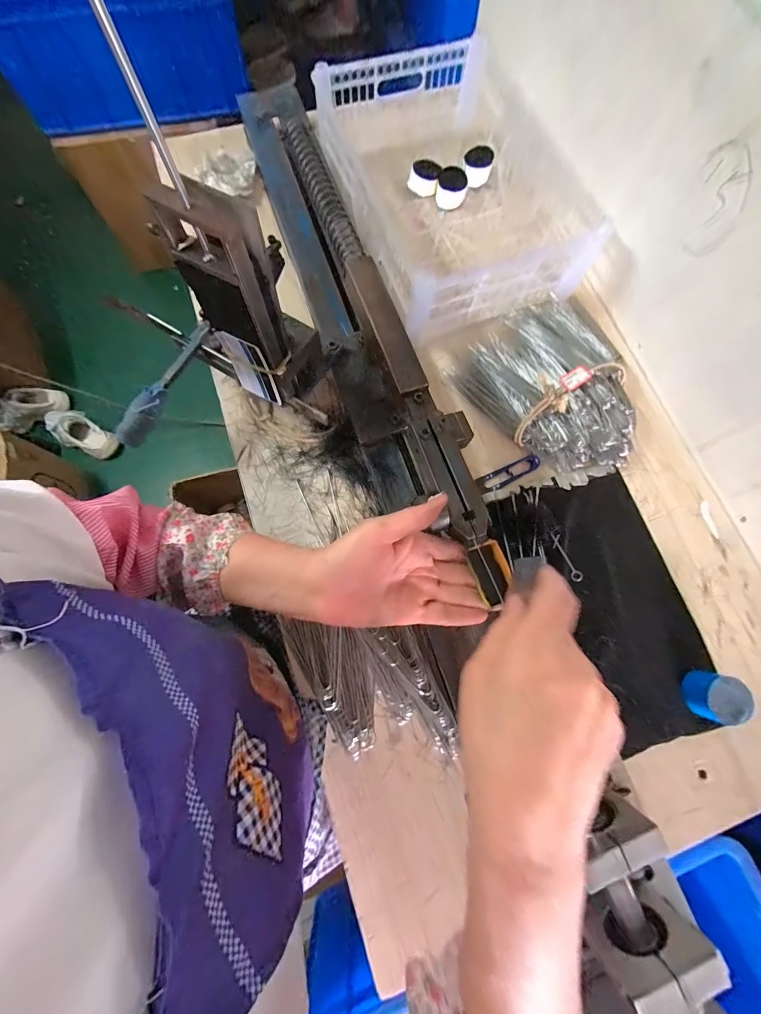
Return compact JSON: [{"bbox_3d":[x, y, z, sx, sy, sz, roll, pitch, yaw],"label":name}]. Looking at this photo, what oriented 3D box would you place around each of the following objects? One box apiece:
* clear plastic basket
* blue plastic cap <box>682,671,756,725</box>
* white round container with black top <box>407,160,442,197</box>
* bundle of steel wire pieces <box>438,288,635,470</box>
[{"bbox_3d":[0.106,-0.480,0.546,0.298,0.119,0.401,-23,77,-8],"label":"clear plastic basket"},{"bbox_3d":[0.371,0.211,0.401,0.050,0.041,0.052,28,76,5],"label":"blue plastic cap"},{"bbox_3d":[0.076,-0.544,0.589,0.049,0.022,0.057,23,75,4],"label":"white round container with black top"},{"bbox_3d":[0.261,-0.181,0.501,0.241,0.050,0.263,-39,80,-11],"label":"bundle of steel wire pieces"}]

